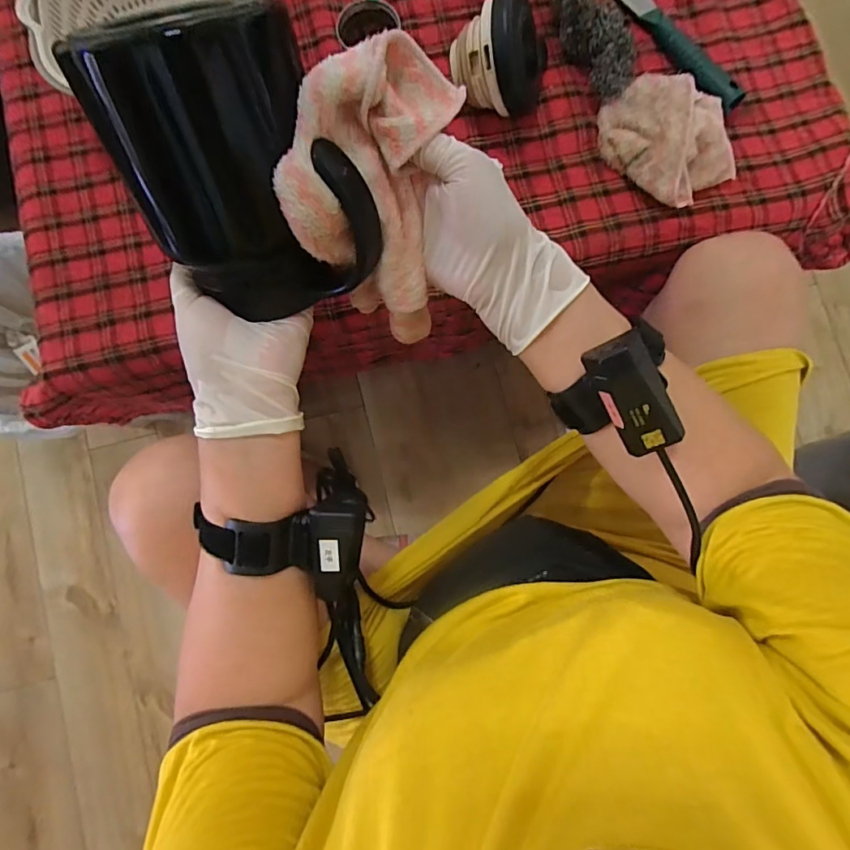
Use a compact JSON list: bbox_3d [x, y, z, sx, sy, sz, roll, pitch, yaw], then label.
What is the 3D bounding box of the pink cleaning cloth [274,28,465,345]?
[{"bbox_3d":[-0.031,-0.140,0.303,0.082,0.116,0.132,9,84,2],"label":"pink cleaning cloth"}]

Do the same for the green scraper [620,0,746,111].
[{"bbox_3d":[0.238,-0.361,0.457,0.028,0.019,0.162,-32,85,-4],"label":"green scraper"}]

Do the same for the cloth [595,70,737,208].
[{"bbox_3d":[0.216,-0.260,0.436,0.088,0.037,0.115,-30,85,-3],"label":"cloth"}]

